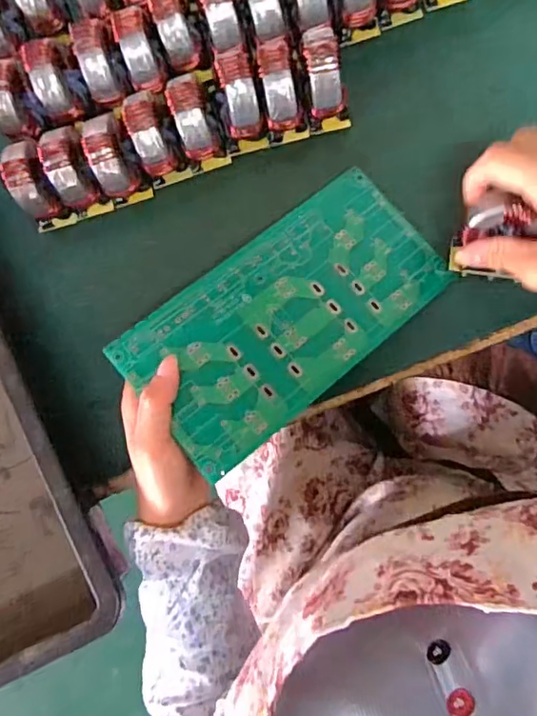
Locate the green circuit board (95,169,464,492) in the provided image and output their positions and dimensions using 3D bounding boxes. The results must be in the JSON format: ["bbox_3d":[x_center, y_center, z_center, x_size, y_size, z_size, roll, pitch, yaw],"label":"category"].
[{"bbox_3d":[0.015,-0.033,0.384,0.223,0.005,0.112,-39,82,-15],"label":"green circuit board"}]

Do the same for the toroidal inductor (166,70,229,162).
[{"bbox_3d":[-0.052,-0.175,0.405,0.028,0.053,0.053,-17,85,6],"label":"toroidal inductor"}]

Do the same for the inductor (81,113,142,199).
[{"bbox_3d":[-0.114,-0.146,0.407,0.024,0.054,0.046,-14,85,6],"label":"inductor"}]

